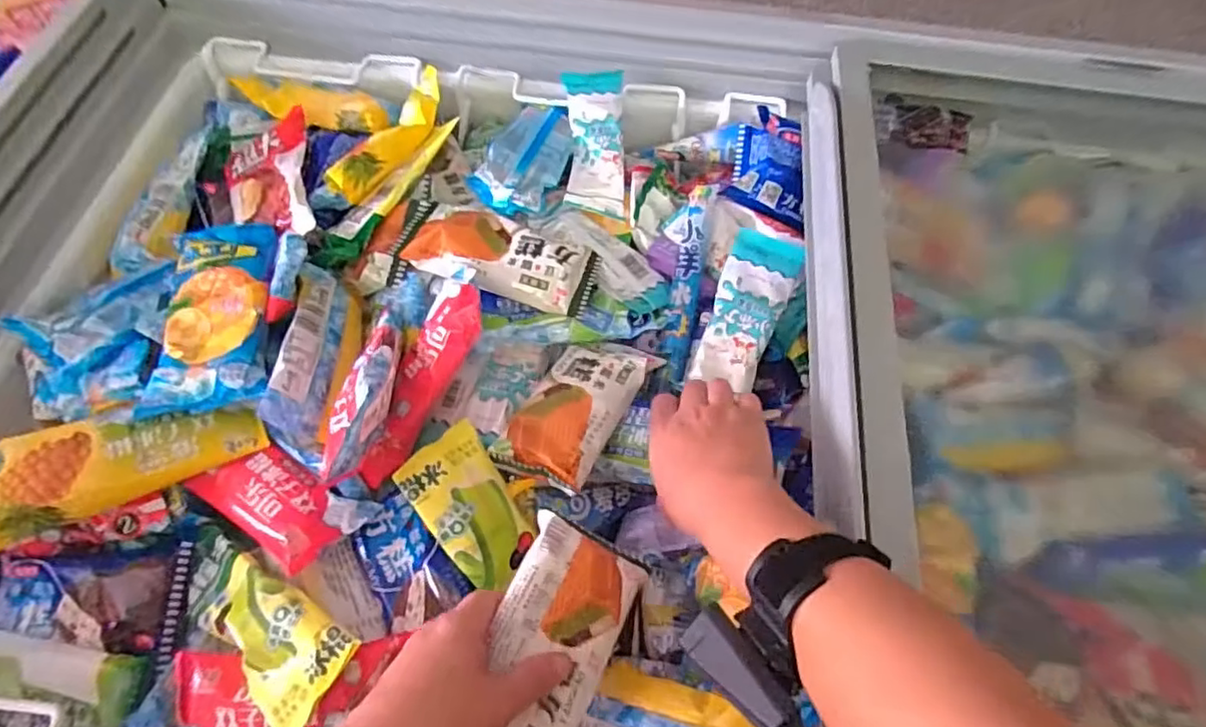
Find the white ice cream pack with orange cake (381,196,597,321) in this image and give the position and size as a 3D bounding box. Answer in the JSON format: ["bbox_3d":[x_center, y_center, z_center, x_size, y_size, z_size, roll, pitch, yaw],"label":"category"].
[{"bbox_3d":[-0.096,-0.101,0.578,0.177,0.029,0.095,12,63,5],"label":"white ice cream pack with orange cake"}]

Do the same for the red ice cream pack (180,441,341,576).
[{"bbox_3d":[-0.250,0.101,0.479,0.123,0.038,0.060,31,66,14],"label":"red ice cream pack"}]

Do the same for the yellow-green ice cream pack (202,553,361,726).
[{"bbox_3d":[-0.224,0.187,0.429,0.124,0.023,0.066,21,74,26],"label":"yellow-green ice cream pack"}]

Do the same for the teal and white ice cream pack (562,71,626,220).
[{"bbox_3d":[-0.008,-0.225,0.650,0.059,0.025,0.157,-2,80,-3],"label":"teal and white ice cream pack"}]

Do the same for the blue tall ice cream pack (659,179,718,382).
[{"bbox_3d":[0.074,-0.079,0.573,0.038,0.030,0.187,8,62,3],"label":"blue tall ice cream pack"}]

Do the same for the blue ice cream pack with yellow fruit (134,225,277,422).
[{"bbox_3d":[-0.326,-0.047,0.534,0.084,0.018,0.184,-10,63,-7],"label":"blue ice cream pack with yellow fruit"}]

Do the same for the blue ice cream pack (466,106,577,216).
[{"bbox_3d":[-0.073,-0.209,0.643,0.077,0.034,0.141,24,64,11],"label":"blue ice cream pack"}]

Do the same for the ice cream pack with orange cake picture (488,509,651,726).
[{"bbox_3d":[-0.036,0.182,0.381,0.075,0.026,0.169,32,59,-8],"label":"ice cream pack with orange cake picture"}]

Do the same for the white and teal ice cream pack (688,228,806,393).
[{"bbox_3d":[0.125,-0.049,0.555,0.061,0.017,0.149,22,72,10],"label":"white and teal ice cream pack"}]

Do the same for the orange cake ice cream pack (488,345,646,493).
[{"bbox_3d":[-0.022,0.031,0.511,0.072,0.019,0.134,26,65,12],"label":"orange cake ice cream pack"}]

